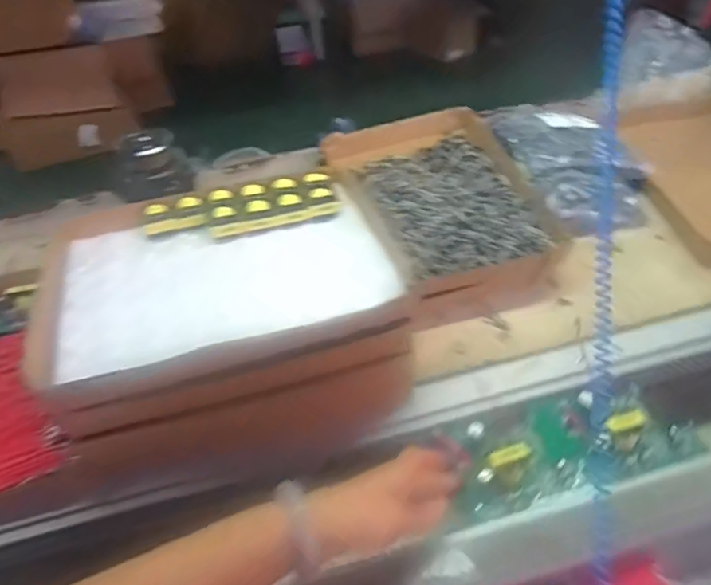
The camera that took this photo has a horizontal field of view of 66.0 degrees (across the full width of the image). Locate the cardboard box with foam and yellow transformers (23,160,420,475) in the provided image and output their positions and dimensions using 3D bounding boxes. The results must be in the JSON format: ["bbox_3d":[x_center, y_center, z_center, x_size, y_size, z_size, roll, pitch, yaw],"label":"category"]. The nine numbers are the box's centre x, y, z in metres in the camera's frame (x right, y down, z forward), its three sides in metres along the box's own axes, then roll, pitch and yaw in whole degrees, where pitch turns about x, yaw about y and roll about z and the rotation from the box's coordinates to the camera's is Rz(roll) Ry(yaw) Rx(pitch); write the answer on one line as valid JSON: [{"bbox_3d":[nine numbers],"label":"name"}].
[{"bbox_3d":[-0.118,0.021,0.560,0.332,0.156,0.236,-11,42,-6],"label":"cardboard box with foam and yellow transformers"}]

